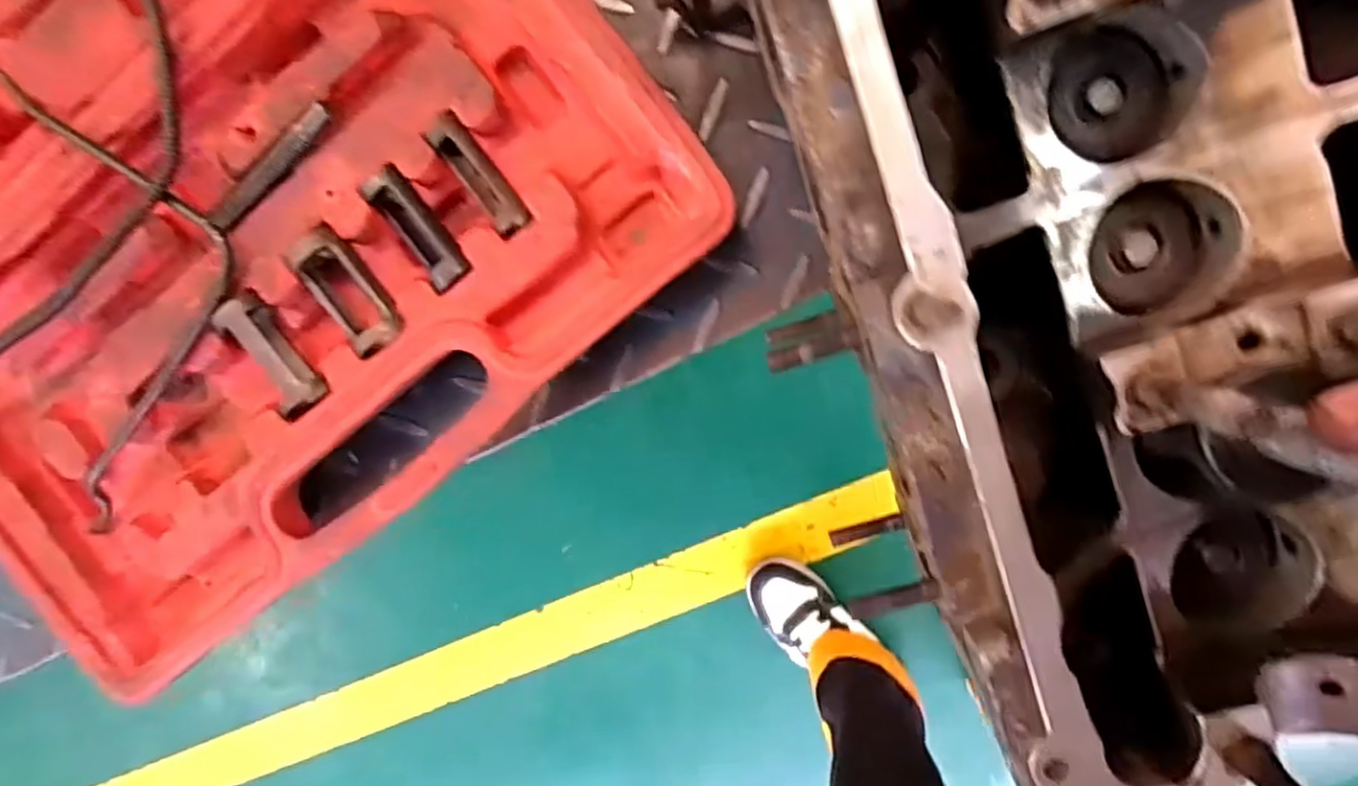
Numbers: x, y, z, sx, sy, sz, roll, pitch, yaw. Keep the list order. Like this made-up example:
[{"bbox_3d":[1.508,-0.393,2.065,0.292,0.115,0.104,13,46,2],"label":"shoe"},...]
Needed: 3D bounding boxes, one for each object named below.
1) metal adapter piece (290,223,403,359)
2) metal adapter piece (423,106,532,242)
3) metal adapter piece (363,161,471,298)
[{"bbox_3d":[-0.132,-0.039,0.290,0.024,0.012,0.049,-37,91,11],"label":"metal adapter piece"},{"bbox_3d":[-0.077,-0.083,0.284,0.014,0.010,0.050,-35,92,11],"label":"metal adapter piece"},{"bbox_3d":[-0.102,-0.064,0.287,0.017,0.011,0.051,-36,91,11],"label":"metal adapter piece"}]

